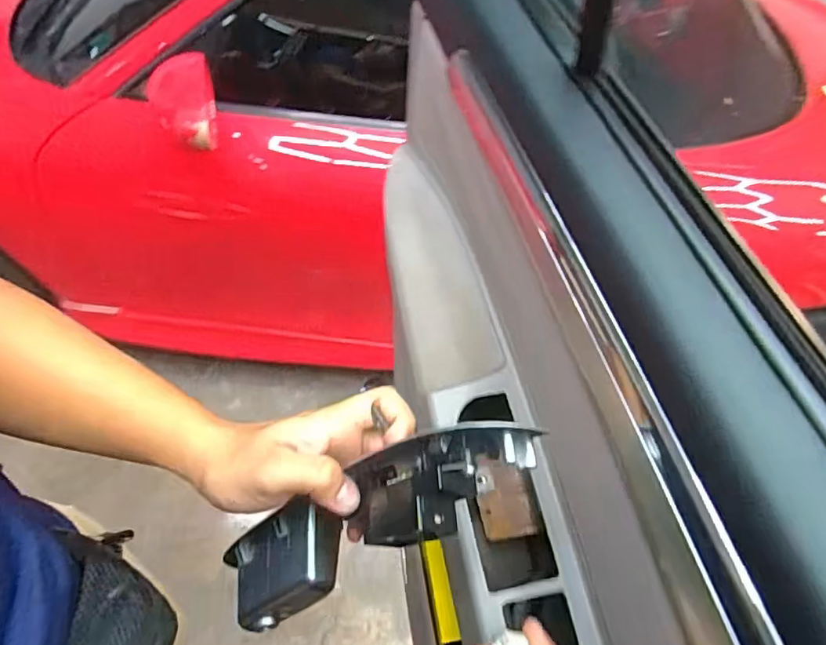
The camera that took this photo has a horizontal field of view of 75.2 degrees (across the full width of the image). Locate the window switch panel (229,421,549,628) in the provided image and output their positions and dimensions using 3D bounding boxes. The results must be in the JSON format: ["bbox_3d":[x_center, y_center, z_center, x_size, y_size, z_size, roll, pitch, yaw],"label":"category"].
[{"bbox_3d":[-0.034,0.124,0.329,0.044,0.257,0.057,28,36,-37],"label":"window switch panel"}]

